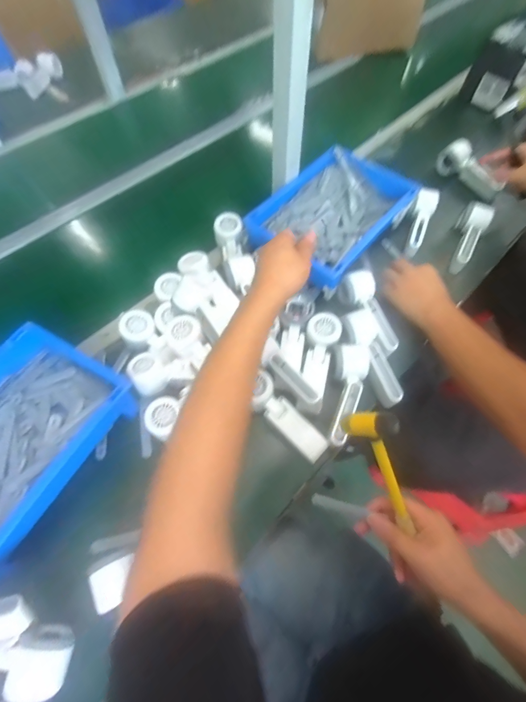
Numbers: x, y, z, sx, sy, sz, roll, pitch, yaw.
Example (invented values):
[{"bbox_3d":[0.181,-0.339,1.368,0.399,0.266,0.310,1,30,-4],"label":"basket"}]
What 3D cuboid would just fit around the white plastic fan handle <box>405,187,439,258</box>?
[{"bbox_3d":[0.322,-0.264,0.680,0.042,0.055,0.153,23,65,12],"label":"white plastic fan handle"}]

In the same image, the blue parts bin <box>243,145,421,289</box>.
[{"bbox_3d":[0.141,-0.274,0.679,0.221,0.083,0.314,35,68,16],"label":"blue parts bin"}]

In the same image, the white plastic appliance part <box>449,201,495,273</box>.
[{"bbox_3d":[0.422,-0.236,0.677,0.053,0.045,0.174,28,66,14],"label":"white plastic appliance part"}]

